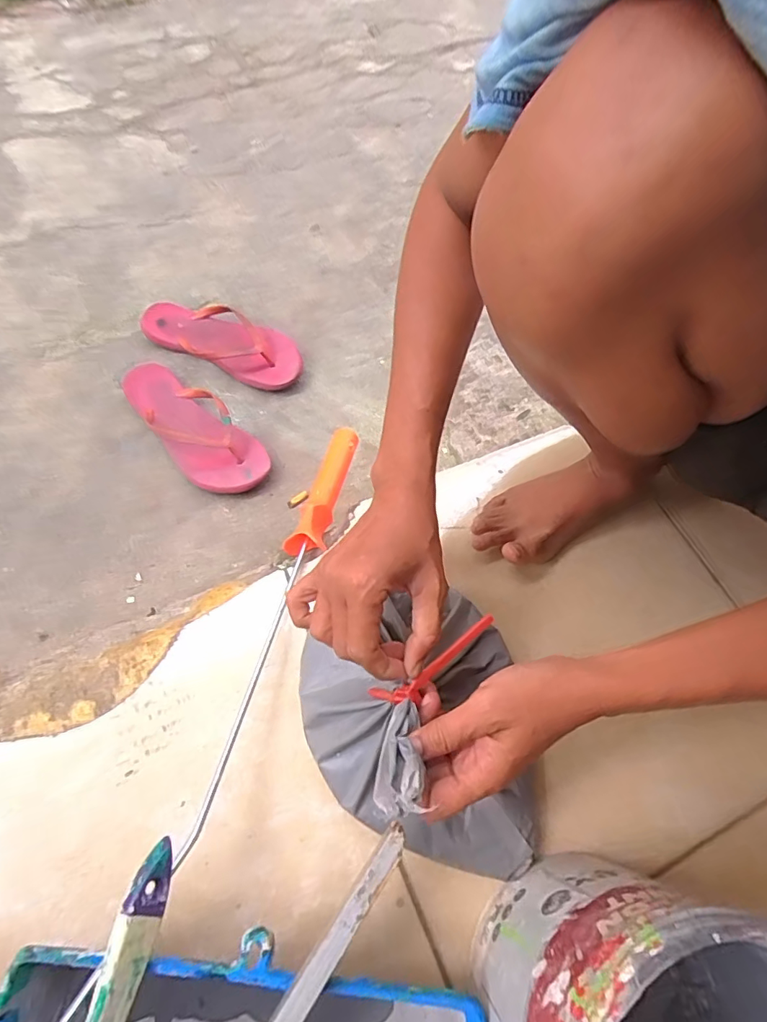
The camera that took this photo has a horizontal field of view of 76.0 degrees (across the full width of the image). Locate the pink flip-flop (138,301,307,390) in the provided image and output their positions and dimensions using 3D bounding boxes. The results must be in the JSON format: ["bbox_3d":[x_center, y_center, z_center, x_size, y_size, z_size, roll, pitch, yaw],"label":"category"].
[{"bbox_3d":[-0.236,-0.253,0.720,0.253,0.035,0.107,24,67,9],"label":"pink flip-flop"}]

